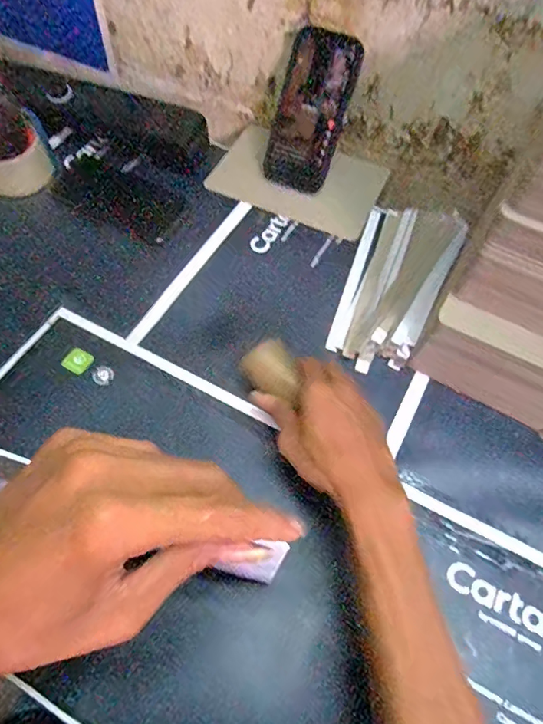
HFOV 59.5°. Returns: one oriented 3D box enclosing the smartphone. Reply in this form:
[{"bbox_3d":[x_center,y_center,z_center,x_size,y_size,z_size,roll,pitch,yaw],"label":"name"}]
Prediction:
[{"bbox_3d":[0.047,-0.304,0.586,0.083,0.173,0.017,27,34,12],"label":"smartphone"}]

